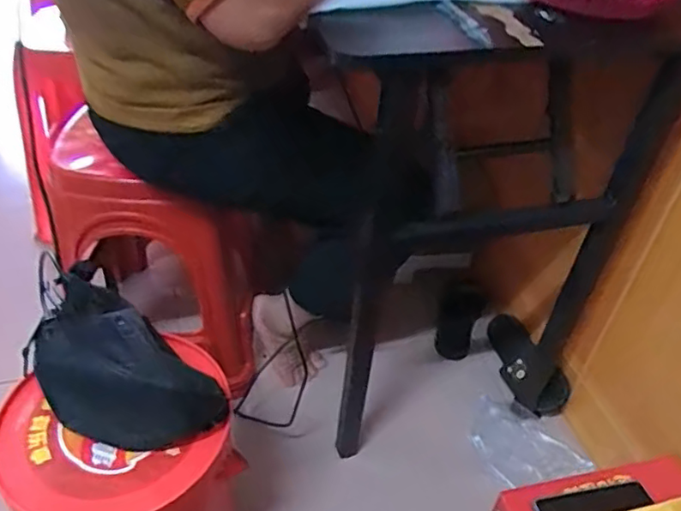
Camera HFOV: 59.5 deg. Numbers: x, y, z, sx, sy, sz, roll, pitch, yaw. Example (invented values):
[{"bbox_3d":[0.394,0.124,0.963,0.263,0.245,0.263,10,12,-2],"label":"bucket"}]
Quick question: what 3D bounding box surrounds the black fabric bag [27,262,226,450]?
[{"bbox_3d":[-0.274,0.130,0.698,0.280,0.081,0.135,33,49,29],"label":"black fabric bag"}]

